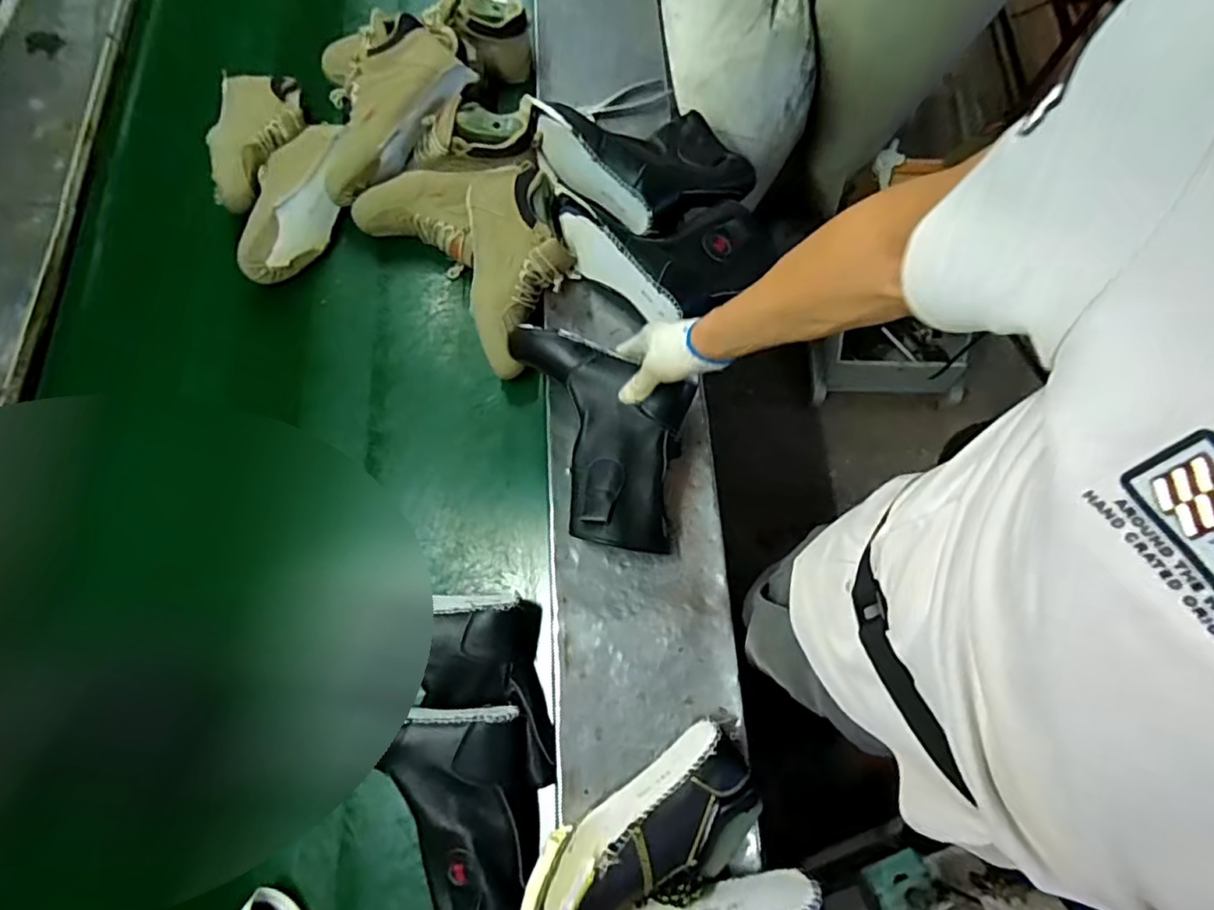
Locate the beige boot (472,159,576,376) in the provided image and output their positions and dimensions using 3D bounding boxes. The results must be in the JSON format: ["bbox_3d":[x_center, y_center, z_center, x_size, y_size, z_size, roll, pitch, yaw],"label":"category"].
[{"bbox_3d":[-0.128,-0.281,0.887,0.145,0.112,0.321,4,92,3],"label":"beige boot"}]

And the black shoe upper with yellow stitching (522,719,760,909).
[{"bbox_3d":[0.033,0.413,0.624,0.284,0.101,0.114,-33,73,-10],"label":"black shoe upper with yellow stitching"}]

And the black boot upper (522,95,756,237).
[{"bbox_3d":[0.056,-0.490,0.936,0.257,0.100,0.283,-37,74,-11],"label":"black boot upper"}]

